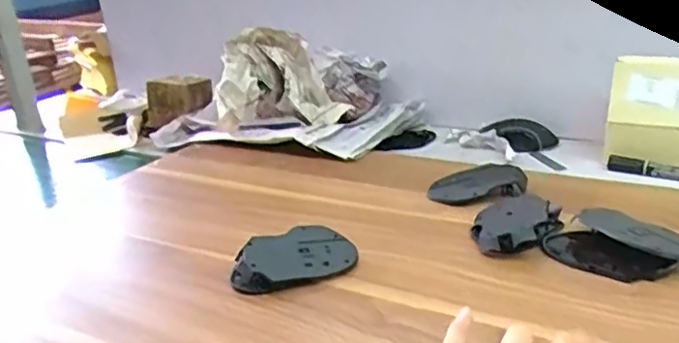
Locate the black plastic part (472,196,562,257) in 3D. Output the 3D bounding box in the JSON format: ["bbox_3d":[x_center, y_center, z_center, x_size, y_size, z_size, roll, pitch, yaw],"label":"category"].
[{"bbox_3d":[0.183,0.049,0.676,0.075,0.024,0.128,13,28,37],"label":"black plastic part"}]

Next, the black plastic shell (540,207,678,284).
[{"bbox_3d":[0.260,0.065,0.614,0.123,0.025,0.092,14,29,39],"label":"black plastic shell"}]

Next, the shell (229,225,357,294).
[{"bbox_3d":[-0.043,0.084,0.630,0.117,0.032,0.075,-21,27,-34],"label":"shell"}]

